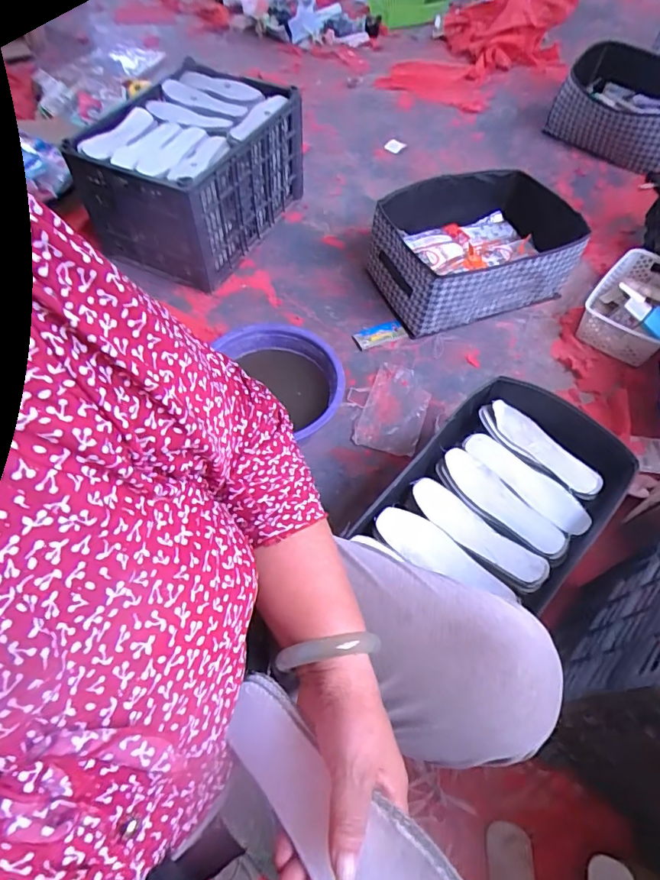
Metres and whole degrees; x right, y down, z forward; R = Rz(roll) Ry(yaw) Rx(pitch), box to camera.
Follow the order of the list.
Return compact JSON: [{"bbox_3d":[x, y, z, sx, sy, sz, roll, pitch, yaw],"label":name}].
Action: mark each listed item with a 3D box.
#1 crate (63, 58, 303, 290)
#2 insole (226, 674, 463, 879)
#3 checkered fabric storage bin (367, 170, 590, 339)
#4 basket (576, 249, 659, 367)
[{"bbox_3d":[-0.340,-0.711,1.309,0.359,0.287,0.533,21,60,11],"label":"crate"},{"bbox_3d":[0.004,0.238,0.299,0.205,0.010,0.067,26,86,39],"label":"insole"},{"bbox_3d":[0.353,-0.464,1.192,0.457,0.183,0.341,-18,60,-12],"label":"checkered fabric storage bin"},{"bbox_3d":[0.722,-0.323,1.152,0.193,0.089,0.296,30,63,17],"label":"basket"}]

